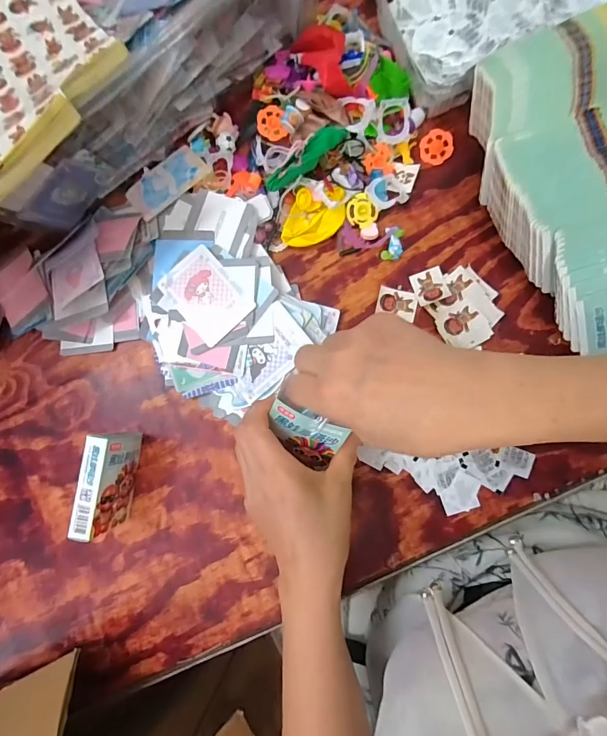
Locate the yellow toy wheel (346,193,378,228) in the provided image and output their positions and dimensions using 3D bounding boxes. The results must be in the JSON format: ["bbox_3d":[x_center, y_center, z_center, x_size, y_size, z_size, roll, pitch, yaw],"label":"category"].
[{"bbox_3d":[0.058,-0.157,0.390,0.029,0.005,0.029,-1,112,-4],"label":"yellow toy wheel"}]

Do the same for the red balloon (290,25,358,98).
[{"bbox_3d":[0.021,-0.300,0.376,0.034,0.028,0.084,-36,82,3],"label":"red balloon"}]

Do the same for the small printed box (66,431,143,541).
[{"bbox_3d":[-0.188,0.110,0.381,0.022,0.068,0.092,8,86,8],"label":"small printed box"}]

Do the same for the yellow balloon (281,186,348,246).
[{"bbox_3d":[0.011,-0.152,0.393,0.064,0.012,0.054,-4,112,0],"label":"yellow balloon"}]

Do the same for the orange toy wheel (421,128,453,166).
[{"bbox_3d":[0.136,-0.225,0.398,0.031,0.004,0.033,2,102,12],"label":"orange toy wheel"}]

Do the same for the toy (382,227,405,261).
[{"bbox_3d":[0.090,-0.124,0.392,0.020,0.014,0.028,5,86,7],"label":"toy"}]

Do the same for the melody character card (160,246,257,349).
[{"bbox_3d":[-0.098,-0.074,0.394,0.064,0.004,0.089,-41,82,1],"label":"melody character card"}]

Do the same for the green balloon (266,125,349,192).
[{"bbox_3d":[0.005,-0.203,0.376,0.094,0.020,0.020,-44,82,2],"label":"green balloon"}]

